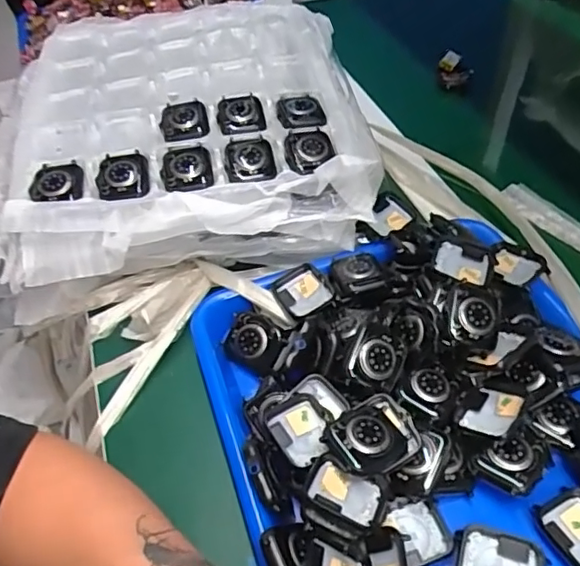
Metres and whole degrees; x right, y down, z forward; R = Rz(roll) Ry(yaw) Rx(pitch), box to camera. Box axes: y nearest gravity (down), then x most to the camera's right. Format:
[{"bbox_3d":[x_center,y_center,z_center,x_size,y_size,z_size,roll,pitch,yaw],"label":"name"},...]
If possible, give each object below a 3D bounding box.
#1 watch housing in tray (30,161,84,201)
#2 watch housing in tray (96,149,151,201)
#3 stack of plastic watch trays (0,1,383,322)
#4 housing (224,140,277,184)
[{"bbox_3d":[-0.181,-0.078,0.445,0.040,0.007,0.047,-13,47,-5],"label":"watch housing in tray"},{"bbox_3d":[-0.131,-0.083,0.447,0.041,0.010,0.052,-12,47,-4],"label":"watch housing in tray"},{"bbox_3d":[-0.104,-0.147,0.544,0.331,0.086,0.351,-11,47,-3],"label":"stack of plastic watch trays"},{"bbox_3d":[-0.032,-0.095,0.453,0.038,0.011,0.044,-11,47,-3],"label":"housing"}]

